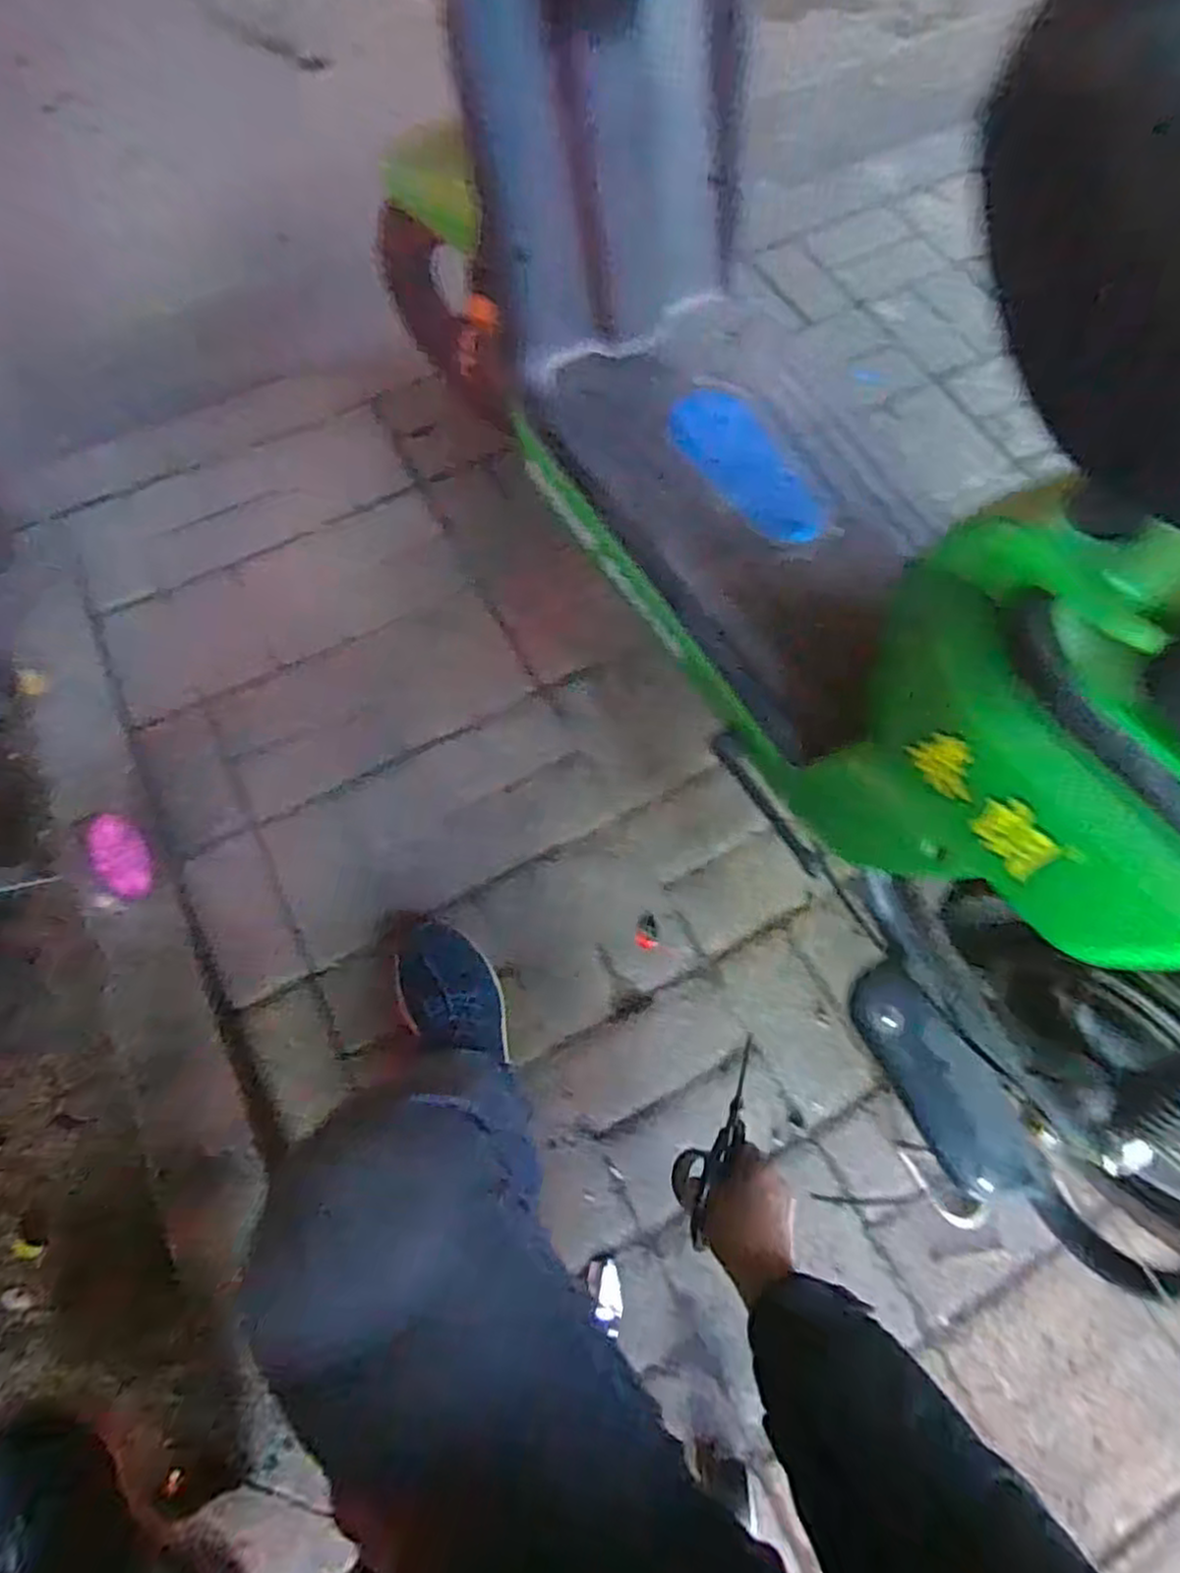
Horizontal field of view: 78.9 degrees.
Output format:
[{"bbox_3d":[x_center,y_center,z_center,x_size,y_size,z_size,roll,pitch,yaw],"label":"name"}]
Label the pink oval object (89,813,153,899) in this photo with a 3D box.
[{"bbox_3d":[-0.513,0.079,0.789,0.016,0.108,0.094,-20,71,-7],"label":"pink oval object"}]

